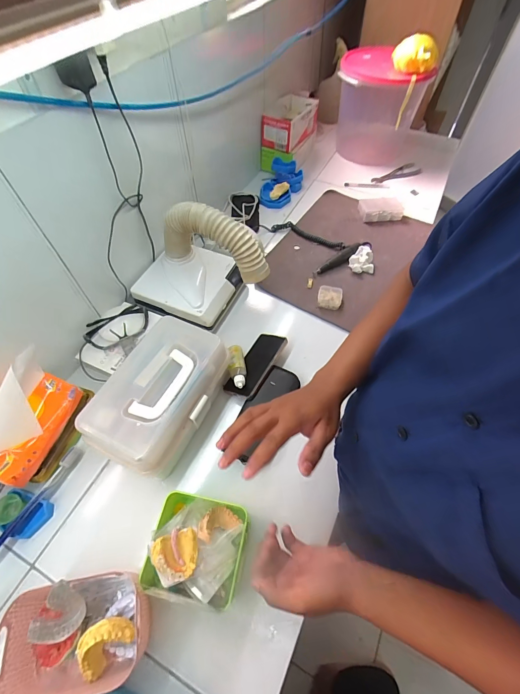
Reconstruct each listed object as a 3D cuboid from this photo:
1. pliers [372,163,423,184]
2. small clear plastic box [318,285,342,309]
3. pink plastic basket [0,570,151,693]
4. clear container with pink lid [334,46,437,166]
[{"bbox_3d":[0.465,-0.584,1.075,0.203,0.013,0.058,-29,61,-17],"label":"pliers"},{"bbox_3d":[0.170,-0.121,0.774,0.056,0.020,0.056,9,57,7],"label":"small clear plastic box"},{"bbox_3d":[-0.236,0.378,0.416,0.181,0.083,0.125,-10,57,-6],"label":"pink plastic basket"},{"bbox_3d":[0.383,-0.778,1.056,0.259,0.262,0.246,14,58,10],"label":"clear container with pink lid"}]

